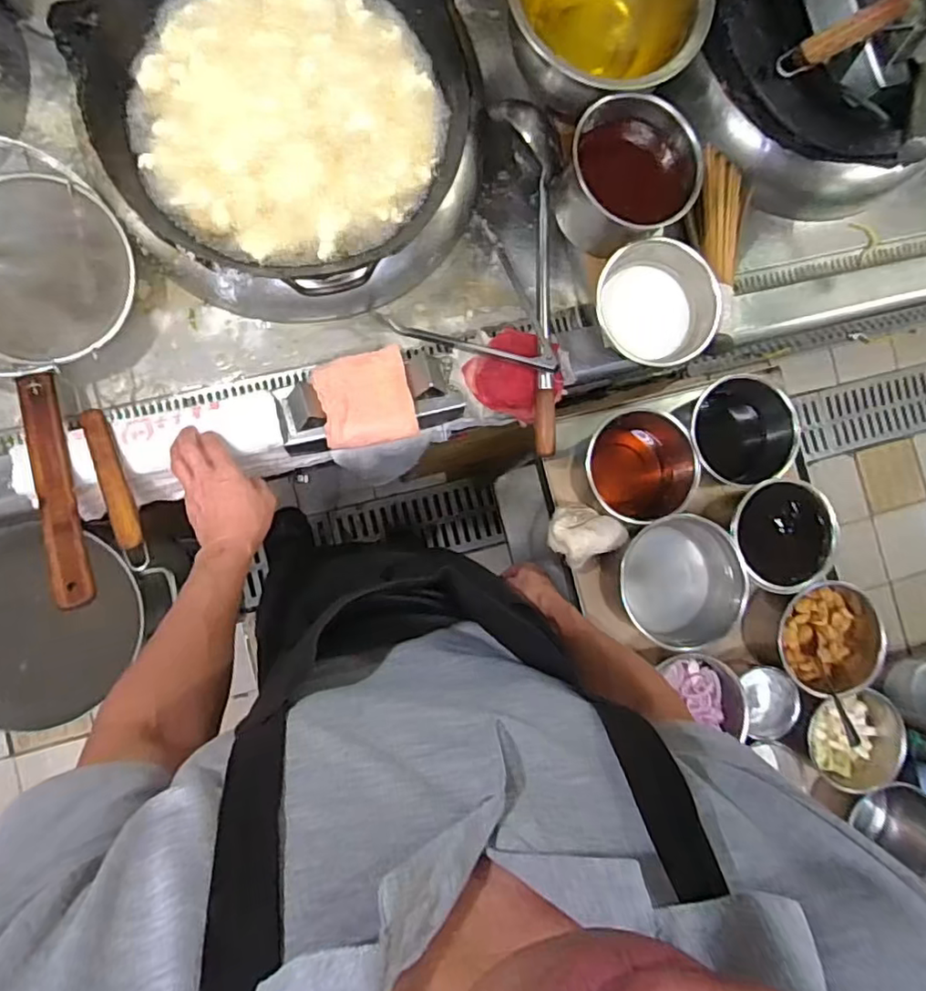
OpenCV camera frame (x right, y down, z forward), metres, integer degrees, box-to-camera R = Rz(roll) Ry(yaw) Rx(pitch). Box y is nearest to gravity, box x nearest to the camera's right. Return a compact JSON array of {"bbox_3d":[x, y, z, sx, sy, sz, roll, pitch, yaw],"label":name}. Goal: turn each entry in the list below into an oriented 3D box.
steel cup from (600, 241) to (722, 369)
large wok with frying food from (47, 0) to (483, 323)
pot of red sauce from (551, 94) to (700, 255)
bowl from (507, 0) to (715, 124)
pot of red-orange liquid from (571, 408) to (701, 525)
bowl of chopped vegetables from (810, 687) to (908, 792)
[{"bbox_3d":[0.257,-0.256,0.819,0.164,0.104,0.144,34,84,-5],"label":"steel cup"},{"bbox_3d":[-0.224,-0.486,0.768,0.480,0.167,0.456,17,85,-6],"label":"large wok with frying food"},{"bbox_3d":[0.218,-0.420,0.795,0.166,0.125,0.147,12,86,-7],"label":"pot of red sauce"},{"bbox_3d":[0.179,-0.628,0.761,0.247,0.148,0.212,37,83,-4],"label":"bowl"},{"bbox_3d":[0.238,-0.034,0.822,0.148,0.107,0.140,0,87,-8],"label":"pot of red-orange liquid"},{"bbox_3d":[0.537,0.339,0.808,0.128,0.064,0.123,0,87,-8],"label":"bowl of chopped vegetables"}]

